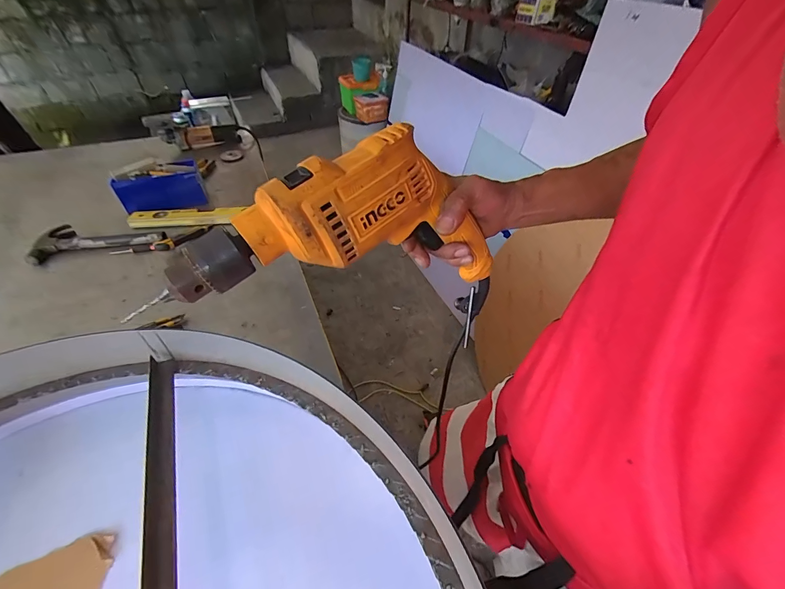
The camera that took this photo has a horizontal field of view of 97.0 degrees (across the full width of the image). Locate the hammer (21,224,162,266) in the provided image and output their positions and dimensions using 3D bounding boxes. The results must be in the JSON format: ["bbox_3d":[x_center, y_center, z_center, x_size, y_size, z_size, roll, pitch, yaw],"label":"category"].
[{"bbox_3d":[-0.722,-0.146,0.869,0.277,0.027,0.123,-12,47,-14],"label":"hammer"}]

